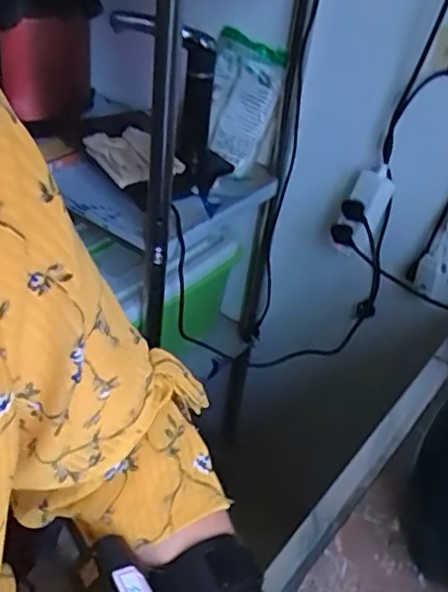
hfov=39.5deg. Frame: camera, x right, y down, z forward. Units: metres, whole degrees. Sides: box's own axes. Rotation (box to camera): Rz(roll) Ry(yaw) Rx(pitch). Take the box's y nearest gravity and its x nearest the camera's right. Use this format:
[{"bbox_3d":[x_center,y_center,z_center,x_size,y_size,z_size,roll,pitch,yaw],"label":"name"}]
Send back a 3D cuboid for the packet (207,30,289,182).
[{"bbox_3d":[0.020,-0.313,1.022,0.115,0.203,0.041,24,16,13],"label":"packet"}]

